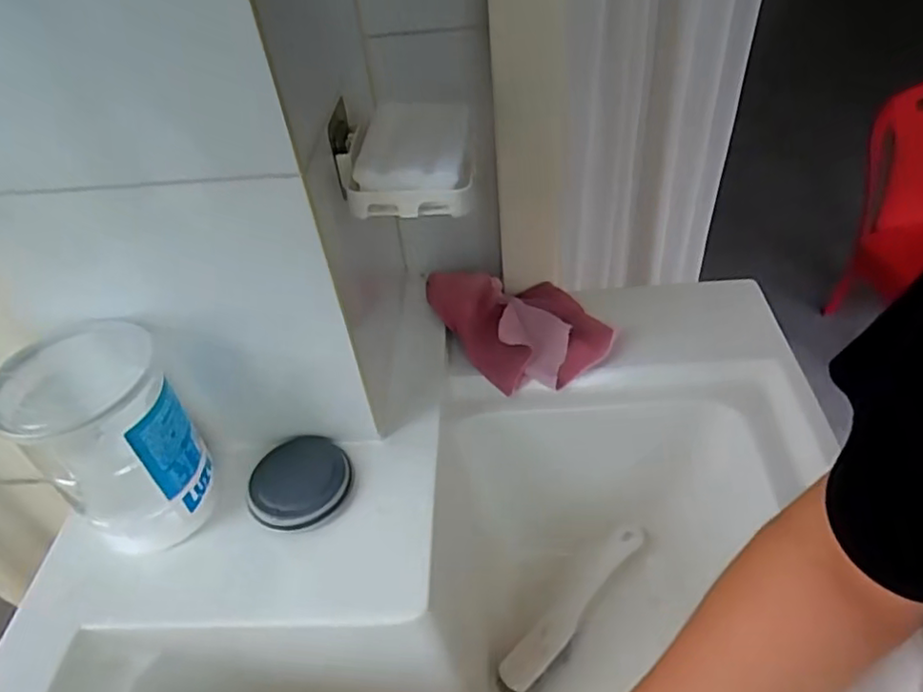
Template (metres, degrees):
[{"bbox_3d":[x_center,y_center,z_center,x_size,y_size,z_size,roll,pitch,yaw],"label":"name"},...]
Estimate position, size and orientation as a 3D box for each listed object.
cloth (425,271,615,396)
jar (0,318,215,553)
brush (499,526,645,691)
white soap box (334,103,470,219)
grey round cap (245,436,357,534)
[{"bbox_3d":[0.059,-0.027,0.630,0.126,0.040,0.160,-35,71,-17],"label":"cloth"},{"bbox_3d":[-0.246,0.067,0.458,0.096,0.158,0.106,-22,46,-16],"label":"jar"},{"bbox_3d":[0.116,0.264,0.633,0.201,0.024,0.035,-44,54,-16],"label":"brush"},{"bbox_3d":[-0.038,-0.134,0.440,0.086,0.033,0.113,-3,44,4],"label":"white soap box"},{"bbox_3d":[-0.127,0.105,0.495,0.076,0.014,0.083,-4,44,3],"label":"grey round cap"}]

